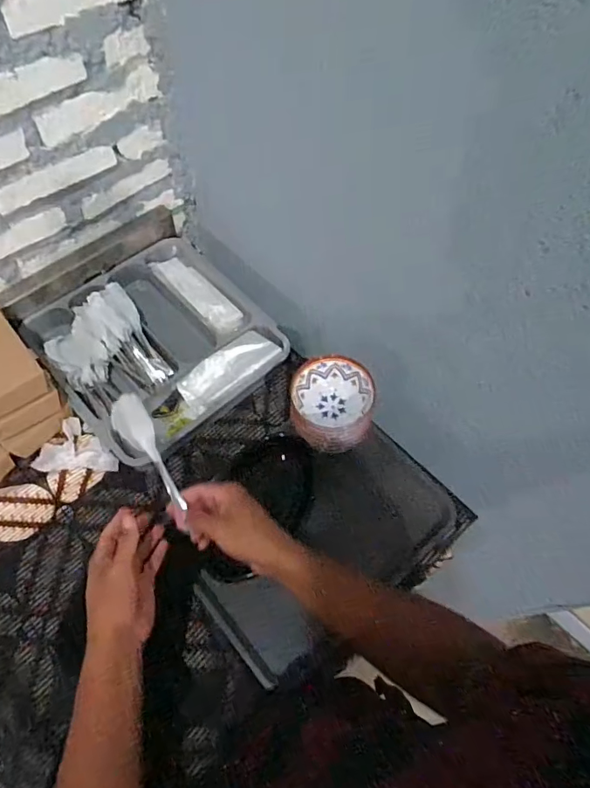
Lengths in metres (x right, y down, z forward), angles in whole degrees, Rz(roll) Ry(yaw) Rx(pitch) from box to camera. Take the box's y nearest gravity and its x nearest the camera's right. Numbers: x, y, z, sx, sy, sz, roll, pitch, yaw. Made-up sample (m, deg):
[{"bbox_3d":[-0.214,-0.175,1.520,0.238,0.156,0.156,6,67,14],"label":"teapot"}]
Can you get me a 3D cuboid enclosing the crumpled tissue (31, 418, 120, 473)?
[{"bbox_3d":[-0.334,0.081,0.756,0.125,0.023,0.080,1,62,-3],"label":"crumpled tissue"}]

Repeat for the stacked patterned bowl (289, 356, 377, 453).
[{"bbox_3d":[0.054,0.011,0.720,0.114,0.067,0.131,-11,63,-9],"label":"stacked patterned bowl"}]

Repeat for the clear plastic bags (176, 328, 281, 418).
[{"bbox_3d":[-0.110,-0.039,0.788,0.172,0.025,0.080,-37,69,-6],"label":"clear plastic bags"}]

